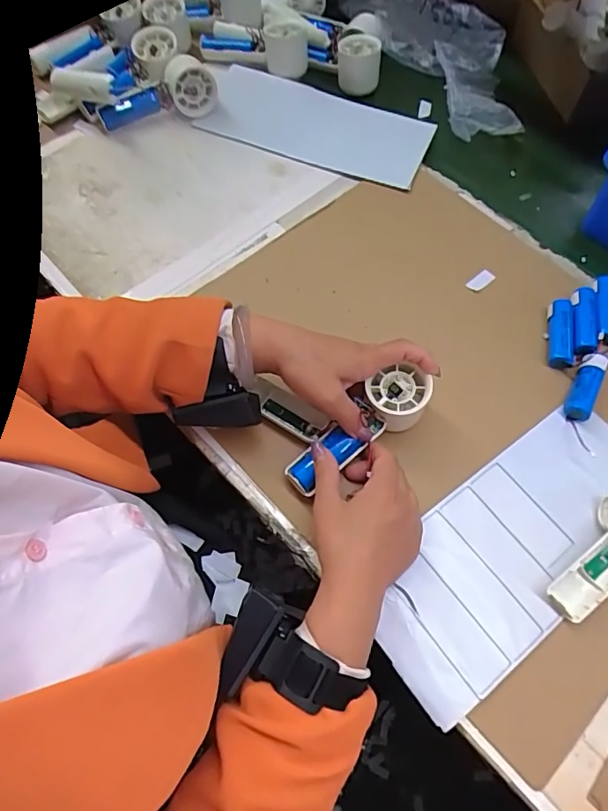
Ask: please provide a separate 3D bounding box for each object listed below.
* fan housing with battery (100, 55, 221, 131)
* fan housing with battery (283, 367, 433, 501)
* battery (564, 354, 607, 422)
[{"bbox_3d":[-0.185,-0.389,0.623,0.149,0.049,0.047,-18,66,-11],"label":"fan housing with battery"},{"bbox_3d":[0.049,0.021,0.445,0.146,0.043,0.048,-40,70,1],"label":"fan housing with battery"},{"bbox_3d":[0.271,-0.018,0.477,0.023,0.022,0.067,26,66,10],"label":"battery"}]

